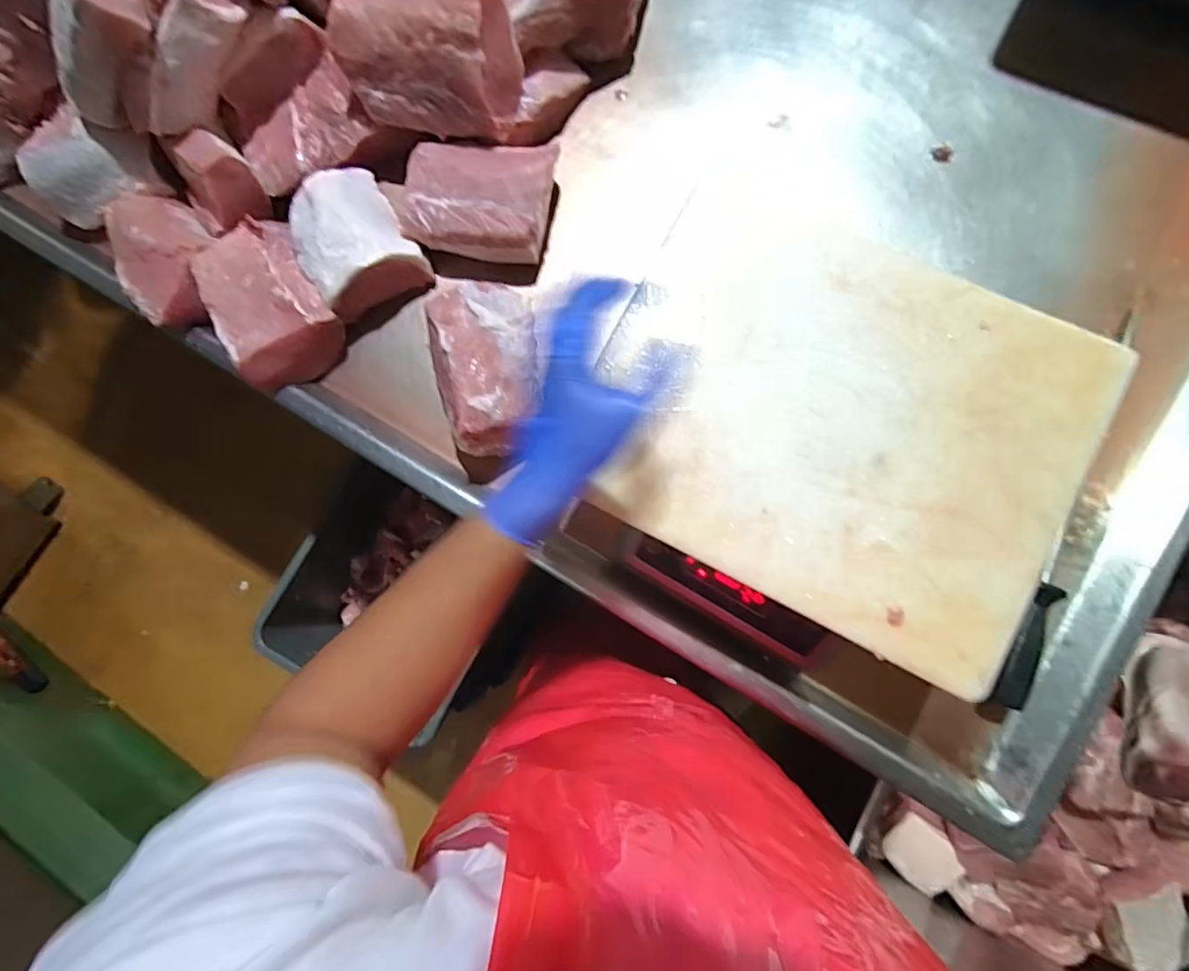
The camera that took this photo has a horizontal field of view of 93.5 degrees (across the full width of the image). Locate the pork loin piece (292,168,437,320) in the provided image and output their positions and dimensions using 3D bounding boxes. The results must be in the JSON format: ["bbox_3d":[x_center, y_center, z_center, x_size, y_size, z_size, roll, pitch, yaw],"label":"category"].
[{"bbox_3d":[-0.273,-0.278,0.625,0.114,0.065,0.157,-33,81,0],"label":"pork loin piece"}]

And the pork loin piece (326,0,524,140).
[{"bbox_3d":[-0.173,-0.441,0.591,0.184,0.147,0.078,8,54,7],"label":"pork loin piece"}]

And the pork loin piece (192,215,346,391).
[{"bbox_3d":[-0.360,-0.200,0.621,0.116,0.067,0.167,-35,81,0],"label":"pork loin piece"}]

